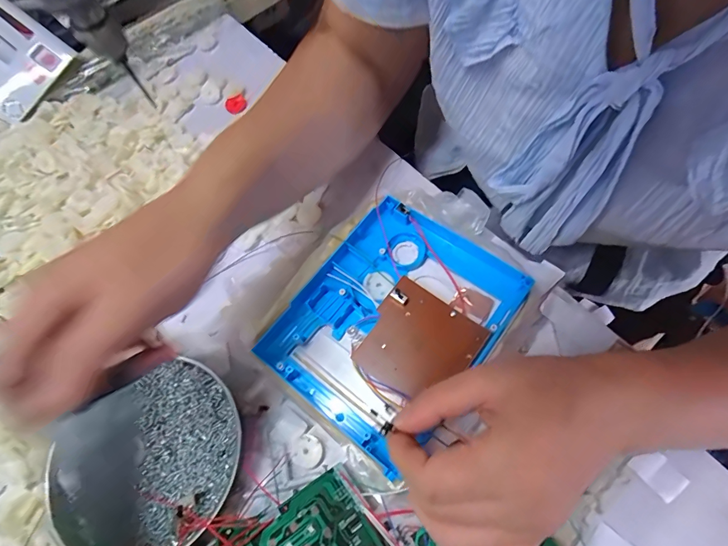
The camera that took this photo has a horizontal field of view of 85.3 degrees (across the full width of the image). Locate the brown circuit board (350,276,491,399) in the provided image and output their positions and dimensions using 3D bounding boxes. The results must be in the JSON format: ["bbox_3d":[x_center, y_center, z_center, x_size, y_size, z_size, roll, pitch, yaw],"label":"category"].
[{"bbox_3d":[0.038,0.048,0.275,0.071,0.005,0.070,32,77,16],"label":"brown circuit board"}]

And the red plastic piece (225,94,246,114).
[{"bbox_3d":[-0.144,-0.189,0.443,0.022,0.012,0.016,-19,65,-3],"label":"red plastic piece"}]

